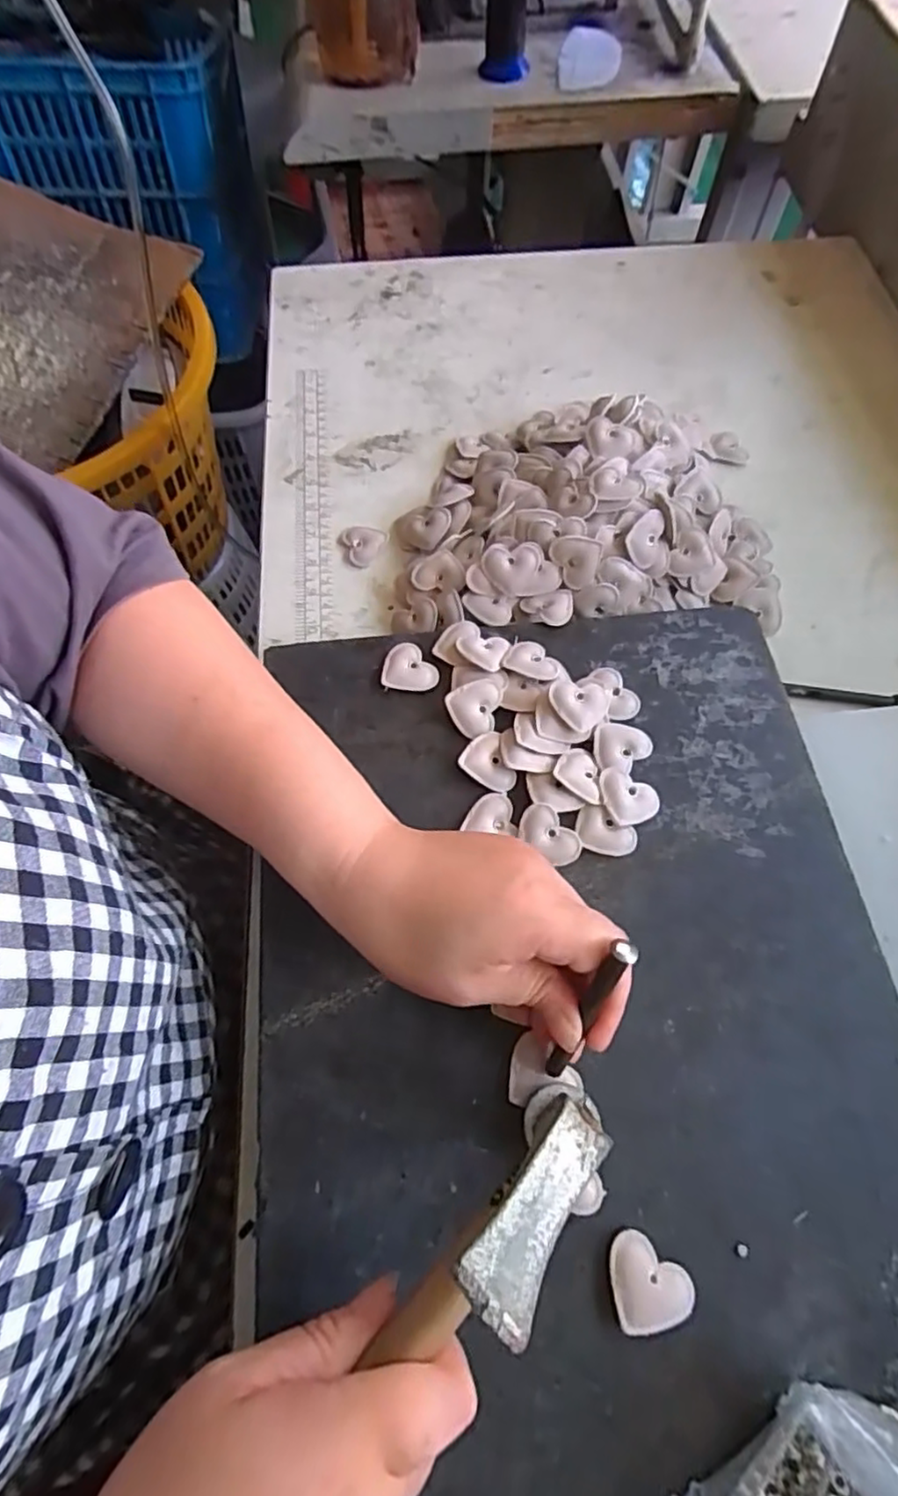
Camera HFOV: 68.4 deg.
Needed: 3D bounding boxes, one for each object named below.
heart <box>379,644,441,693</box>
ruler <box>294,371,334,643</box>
[{"bbox_3d":[-0.021,-0.047,0.384,0.032,0.005,0.031,8,66,3],"label":"heart"},{"bbox_3d":[-0.102,-0.191,0.492,0.027,0.004,0.262,-7,66,2],"label":"ruler"}]

